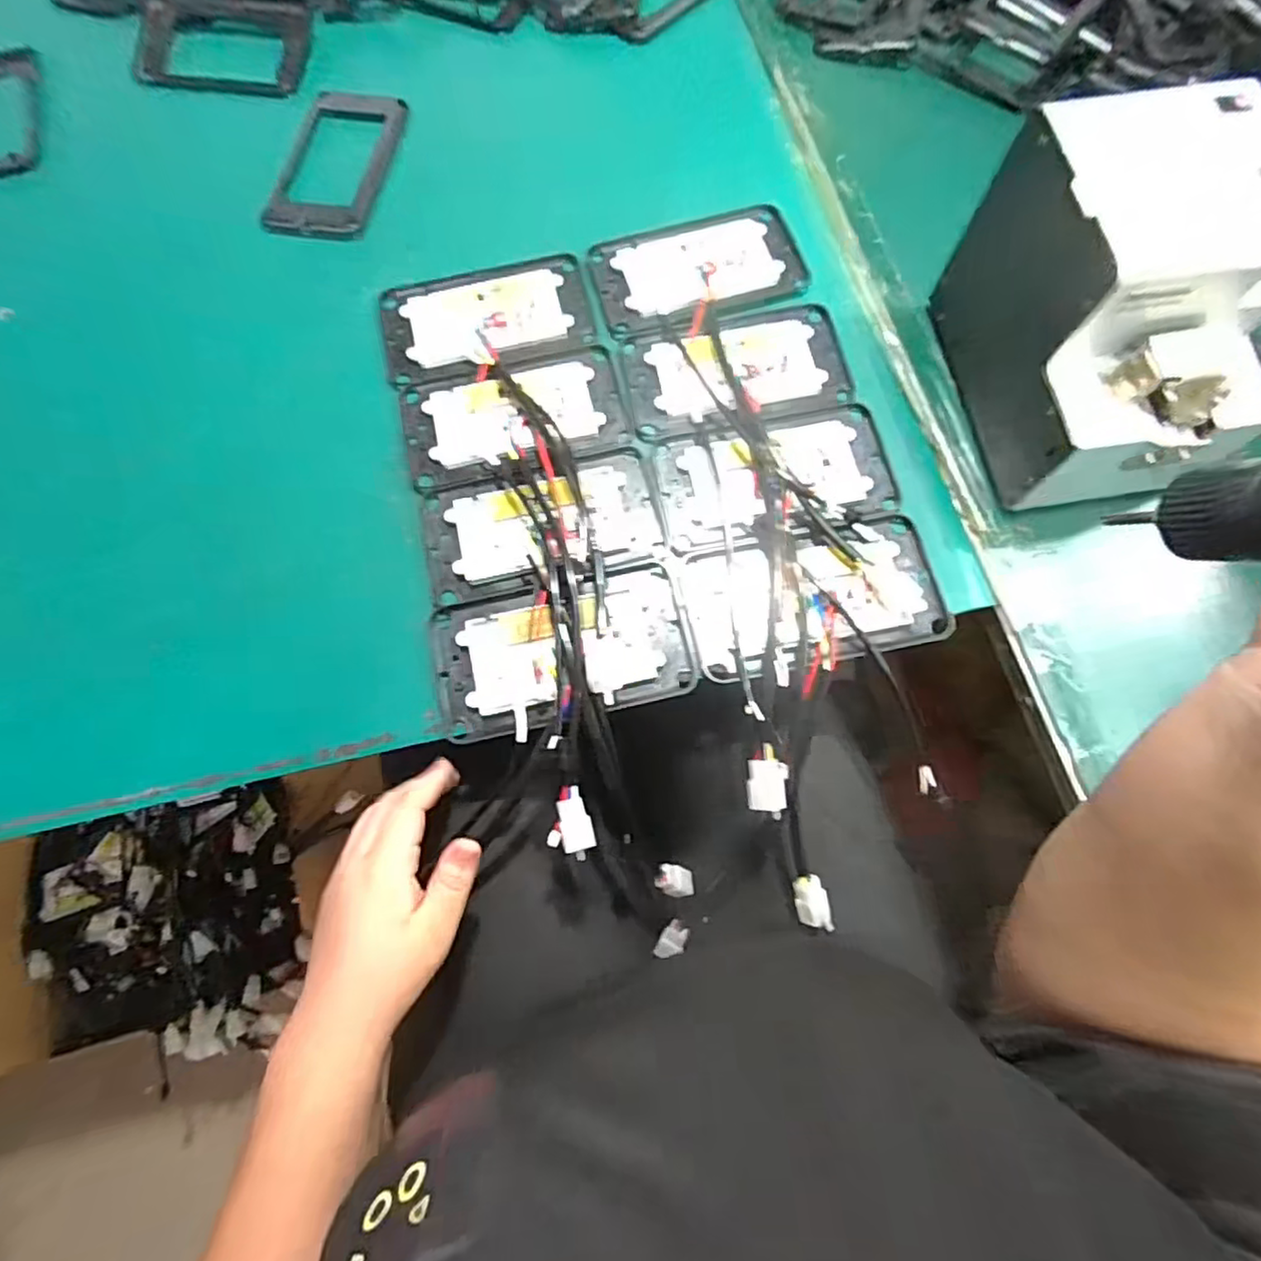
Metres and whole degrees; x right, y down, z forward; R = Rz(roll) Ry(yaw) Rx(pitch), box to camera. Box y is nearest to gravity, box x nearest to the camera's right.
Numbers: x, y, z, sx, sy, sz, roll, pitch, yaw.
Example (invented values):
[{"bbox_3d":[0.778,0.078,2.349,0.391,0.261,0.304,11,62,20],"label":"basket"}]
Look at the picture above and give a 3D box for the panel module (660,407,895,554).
[{"bbox_3d":[0.095,-0.104,0.429,0.150,0.013,0.084,-12,72,-3],"label":"panel module"}]

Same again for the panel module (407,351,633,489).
[{"bbox_3d":[-0.080,-0.149,0.446,0.152,0.012,0.089,-12,72,-3],"label":"panel module"}]

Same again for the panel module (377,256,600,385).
[{"bbox_3d":[-0.107,-0.232,0.477,0.151,0.008,0.095,-12,72,-3],"label":"panel module"}]

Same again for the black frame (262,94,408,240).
[{"bbox_3d":[-0.240,-0.382,0.529,0.087,0.012,0.160,9,72,4],"label":"black frame"}]

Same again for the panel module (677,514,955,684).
[{"bbox_3d":[0.114,-0.024,0.402,0.155,0.016,0.087,-12,72,-3],"label":"panel module"}]

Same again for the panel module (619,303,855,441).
[{"bbox_3d":[0.075,-0.185,0.457,0.154,0.010,0.088,-12,72,-3],"label":"panel module"}]

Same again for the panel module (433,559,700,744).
[{"bbox_3d":[-0.041,0.009,0.394,0.155,0.015,0.087,-13,72,-3],"label":"panel module"}]

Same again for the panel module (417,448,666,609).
[{"bbox_3d":[-0.060,-0.072,0.426,0.155,0.023,0.079,-12,72,-3],"label":"panel module"}]

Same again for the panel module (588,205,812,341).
[{"bbox_3d":[0.050,-0.273,0.488,0.155,0.008,0.098,-18,72,-5],"label":"panel module"}]

